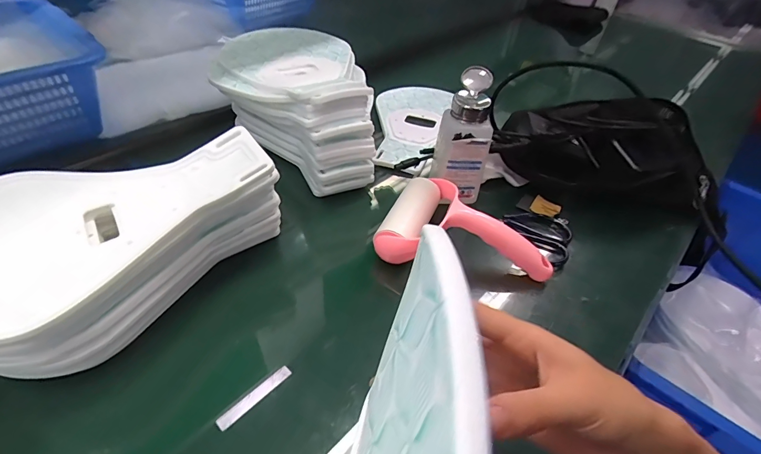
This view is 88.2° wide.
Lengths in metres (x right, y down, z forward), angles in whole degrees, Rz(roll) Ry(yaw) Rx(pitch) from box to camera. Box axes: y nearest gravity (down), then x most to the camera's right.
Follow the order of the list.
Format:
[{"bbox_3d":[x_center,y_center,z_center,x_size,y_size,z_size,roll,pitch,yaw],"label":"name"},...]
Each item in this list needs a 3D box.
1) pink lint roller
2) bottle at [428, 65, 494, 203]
[{"bbox_3d":[0.090,-0.001,0.422,0.175,0.058,0.108,10,44,5],"label":"pink lint roller"},{"bbox_3d":[0.096,-0.102,0.455,0.055,0.137,0.064,6,43,1],"label":"bottle"}]

